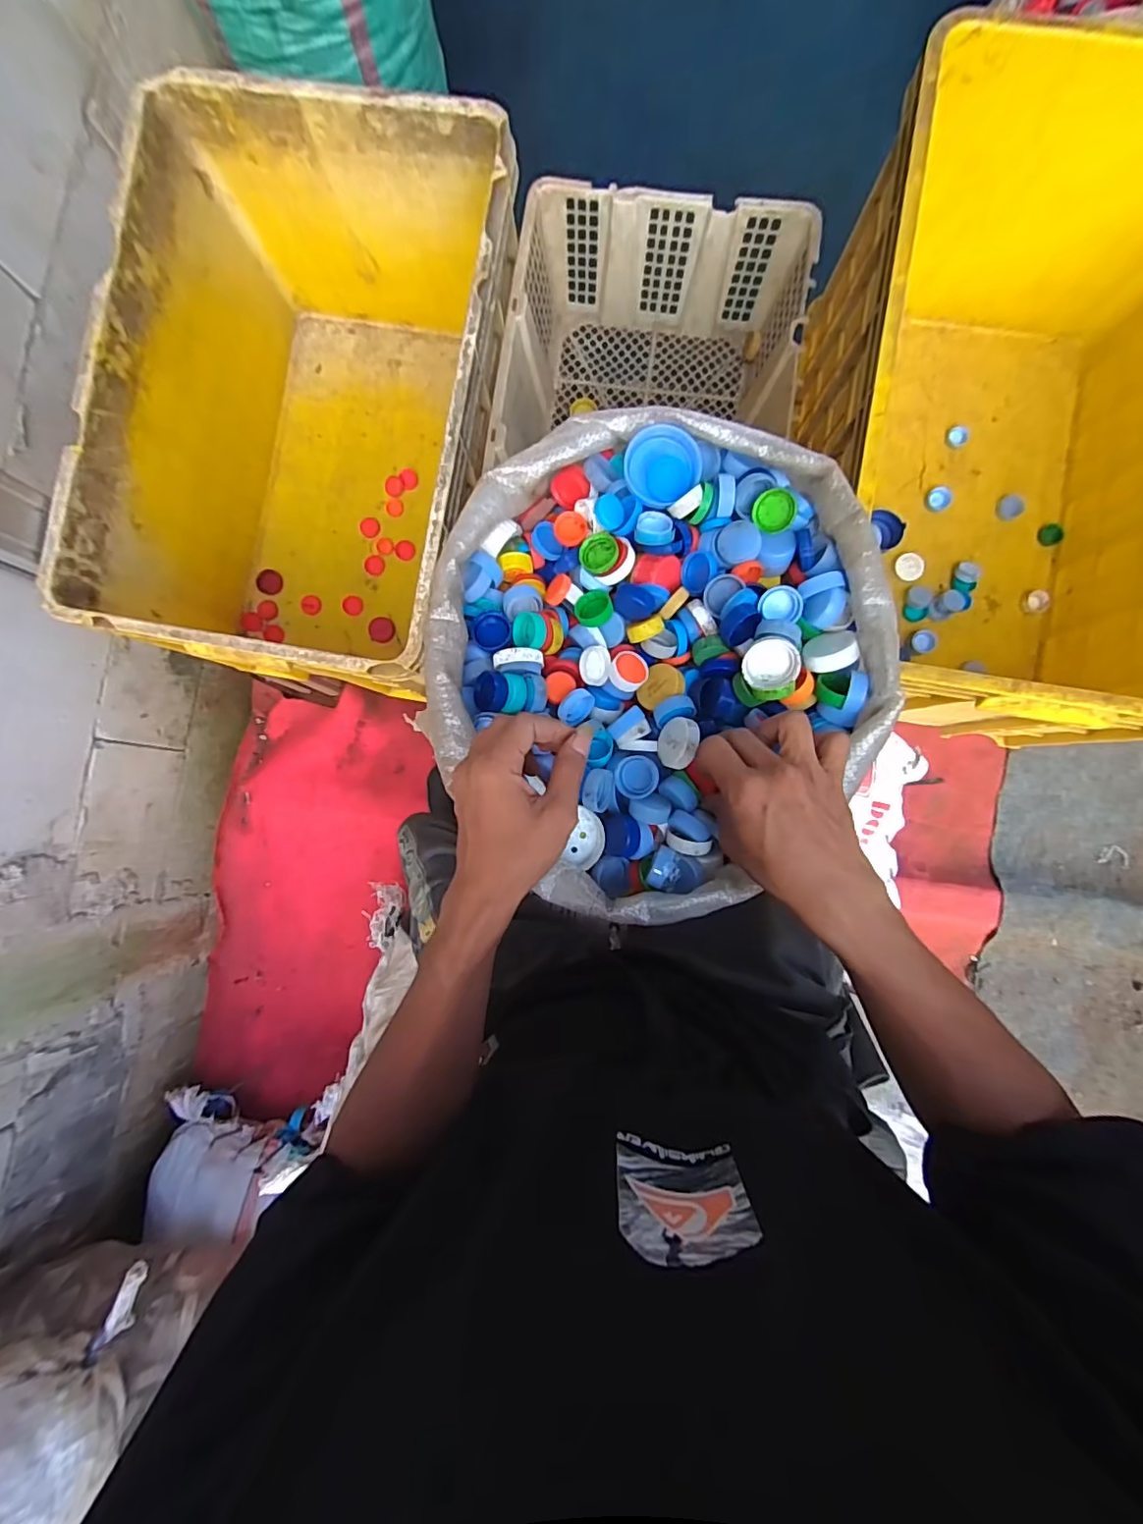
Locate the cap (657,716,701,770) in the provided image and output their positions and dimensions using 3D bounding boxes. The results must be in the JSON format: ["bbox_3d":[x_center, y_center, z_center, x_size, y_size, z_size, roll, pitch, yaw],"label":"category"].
[{"bbox_3d":[0.083,-0.014,0.423,0.013,0.037,0.038,8,79,-34],"label":"cap"}]

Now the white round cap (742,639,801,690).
[{"bbox_3d":[0.149,-0.074,0.410,0.038,0.014,0.034,14,116,25],"label":"white round cap"}]

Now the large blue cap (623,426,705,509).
[{"bbox_3d":[0.071,-0.231,0.437,0.057,0.023,0.057,0,105,0],"label":"large blue cap"}]

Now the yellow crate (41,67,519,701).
[{"bbox_3d":[-0.304,-0.414,0.734,0.417,0.332,0.617,11,86,5],"label":"yellow crate"}]

